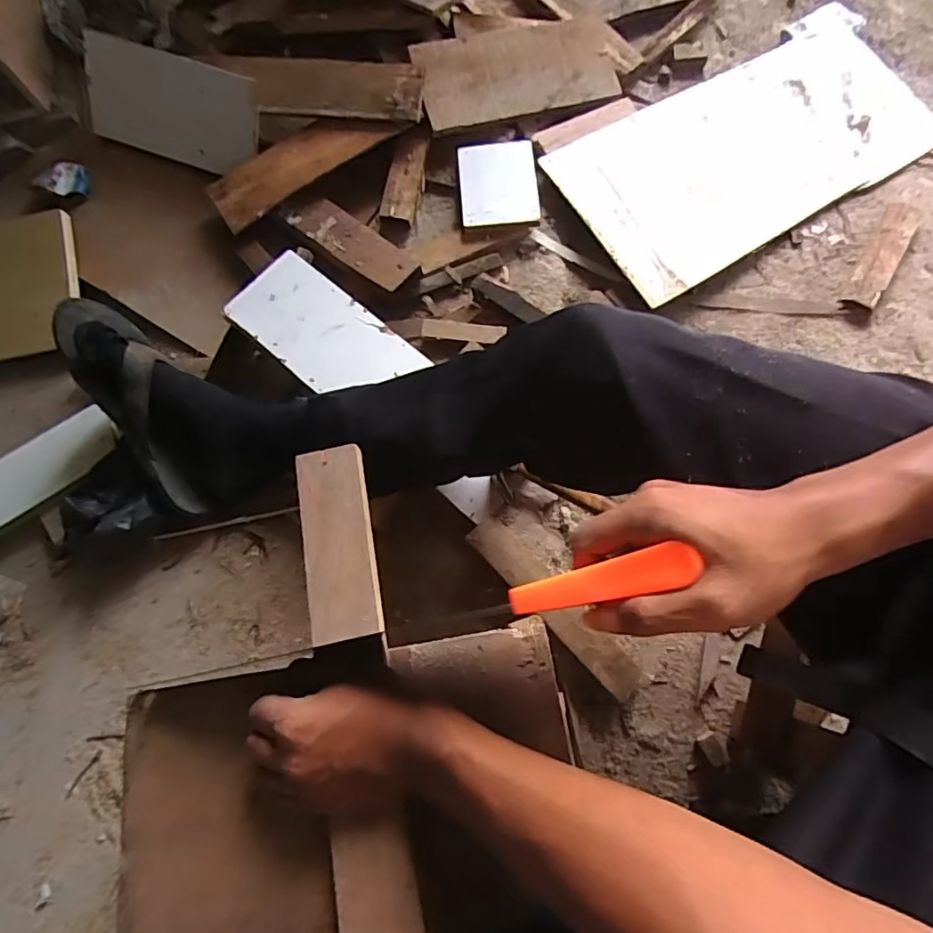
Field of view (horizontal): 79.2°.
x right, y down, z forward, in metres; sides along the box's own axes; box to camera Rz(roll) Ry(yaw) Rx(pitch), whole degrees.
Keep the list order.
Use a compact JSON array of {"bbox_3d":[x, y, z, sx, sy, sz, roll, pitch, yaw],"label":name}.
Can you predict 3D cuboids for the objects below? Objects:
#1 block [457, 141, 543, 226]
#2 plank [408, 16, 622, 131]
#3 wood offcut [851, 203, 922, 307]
[{"bbox_3d":[0.044,-0.390,0.775,0.104,0.027,0.123,-6,71,3],"label":"block"},{"bbox_3d":[0.075,-0.570,0.806,0.293,0.023,0.125,-16,95,-11],"label":"plank"},{"bbox_3d":[0.559,-0.283,0.756,0.045,0.026,0.159,28,76,10],"label":"wood offcut"}]

